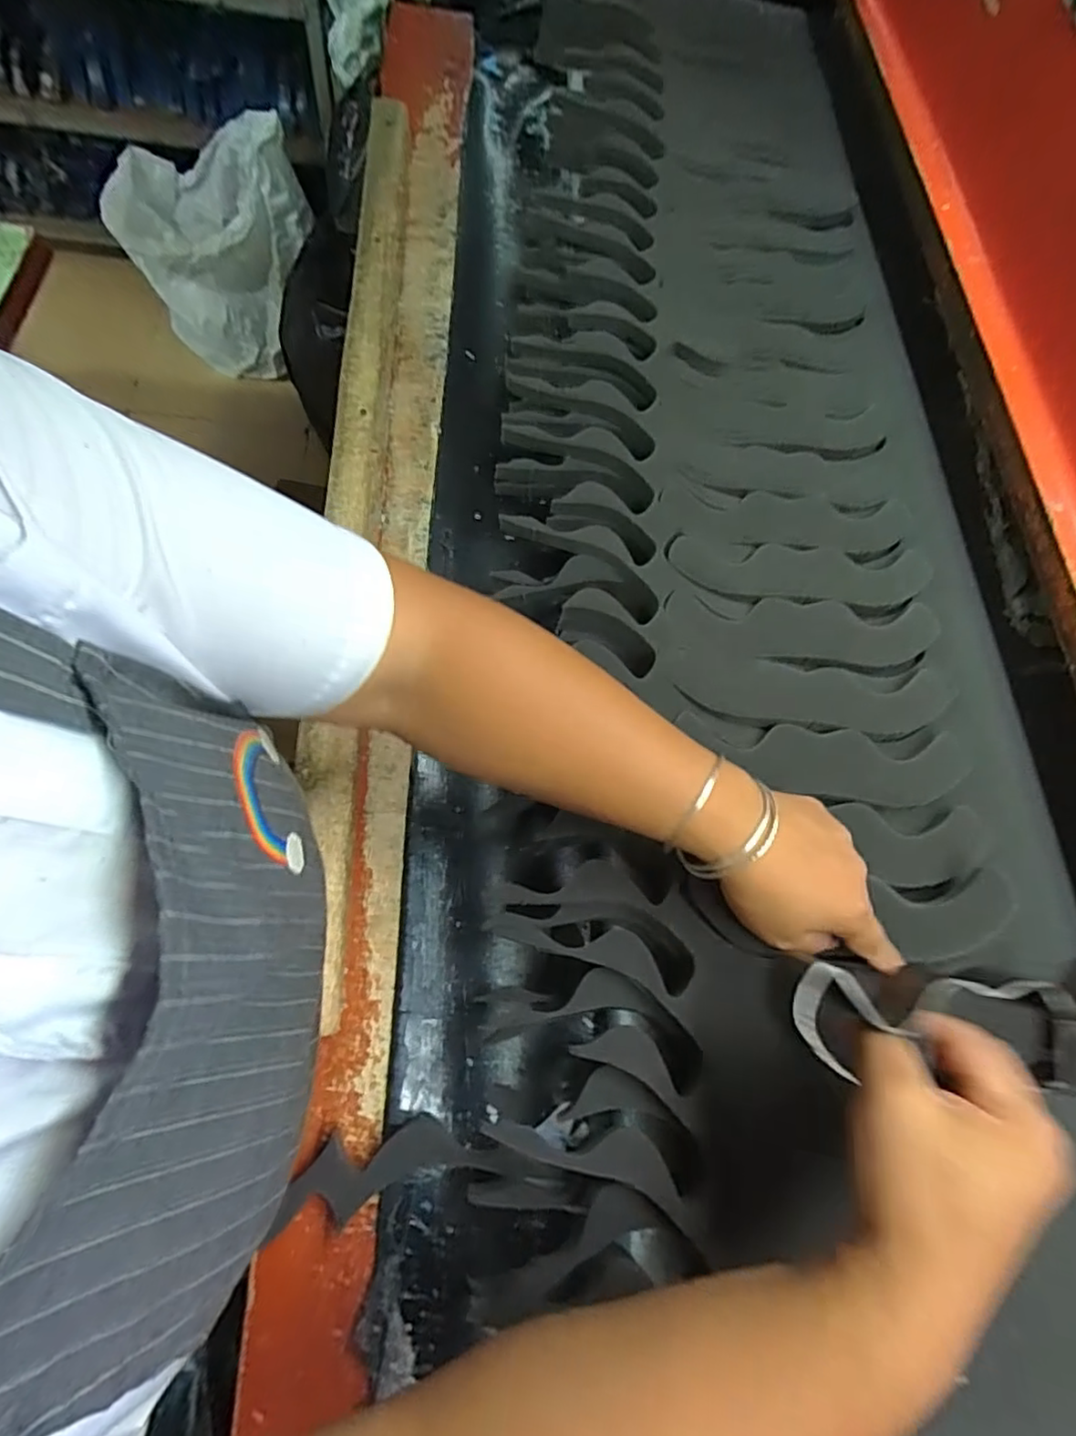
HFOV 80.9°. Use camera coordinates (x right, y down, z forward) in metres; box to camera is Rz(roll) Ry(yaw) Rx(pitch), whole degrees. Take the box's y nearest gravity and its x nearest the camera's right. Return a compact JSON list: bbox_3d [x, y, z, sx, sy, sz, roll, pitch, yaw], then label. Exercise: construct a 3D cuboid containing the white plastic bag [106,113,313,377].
[{"bbox_3d":[-0.756,-1.103,1.485,0.436,0.609,0.184,19,68,8],"label":"white plastic bag"}]

